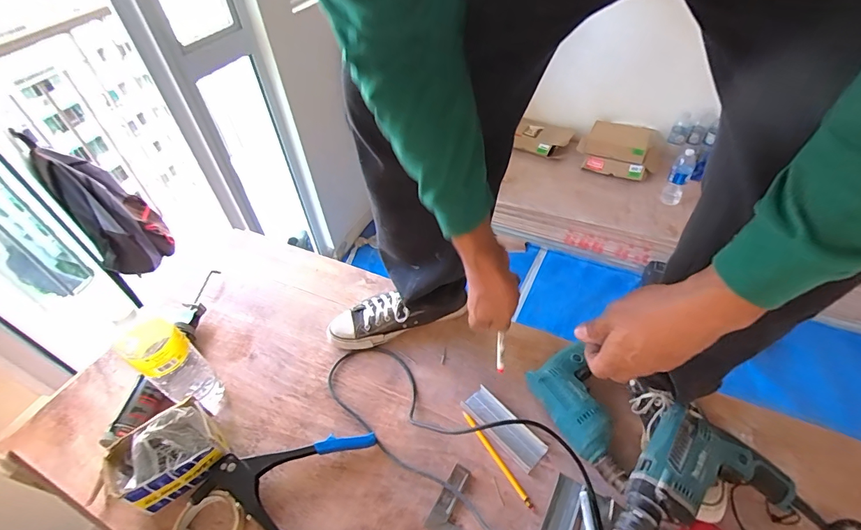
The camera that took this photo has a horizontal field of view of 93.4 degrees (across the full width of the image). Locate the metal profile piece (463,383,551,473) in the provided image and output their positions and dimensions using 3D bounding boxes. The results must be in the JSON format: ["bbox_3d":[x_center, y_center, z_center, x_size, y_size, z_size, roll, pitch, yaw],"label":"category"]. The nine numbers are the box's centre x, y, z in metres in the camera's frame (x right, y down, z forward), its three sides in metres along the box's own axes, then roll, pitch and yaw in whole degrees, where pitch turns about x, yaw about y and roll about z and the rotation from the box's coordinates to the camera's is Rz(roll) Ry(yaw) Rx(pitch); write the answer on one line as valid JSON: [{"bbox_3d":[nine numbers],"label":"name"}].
[{"bbox_3d":[0.123,0.270,0.682,0.055,0.026,0.148,-34,54,-25],"label":"metal profile piece"}]

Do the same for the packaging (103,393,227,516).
[{"bbox_3d":[-0.401,0.296,0.626,0.136,0.098,0.091,-34,54,-25],"label":"packaging"}]

